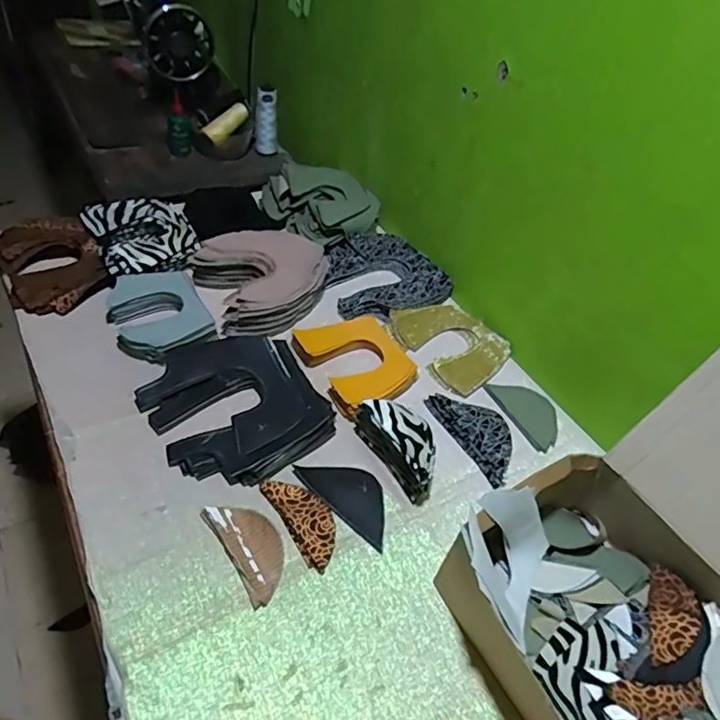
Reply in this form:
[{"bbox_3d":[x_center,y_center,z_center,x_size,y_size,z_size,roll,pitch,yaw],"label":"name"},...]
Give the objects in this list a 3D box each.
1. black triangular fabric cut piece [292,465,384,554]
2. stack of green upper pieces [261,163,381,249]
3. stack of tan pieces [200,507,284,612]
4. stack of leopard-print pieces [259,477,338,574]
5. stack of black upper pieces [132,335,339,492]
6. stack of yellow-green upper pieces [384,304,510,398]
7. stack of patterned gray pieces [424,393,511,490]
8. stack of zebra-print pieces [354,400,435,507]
[{"bbox_3d":[-0.010,0.151,0.648,0.065,0.009,0.130,-31,58,-35],"label":"black triangular fabric cut piece"},{"bbox_3d":[-0.058,-0.275,1.000,0.180,0.065,0.171,-20,52,-28],"label":"stack of green upper pieces"},{"bbox_3d":[-0.110,0.188,0.585,0.056,0.011,0.115,-23,54,-30],"label":"stack of tan pieces"},{"bbox_3d":[-0.060,0.169,0.617,0.050,0.010,0.114,-22,53,-29],"label":"stack of leopard-print pieces"},{"bbox_3d":[-0.154,0.050,0.697,0.186,0.030,0.210,-22,53,-29],"label":"stack of black upper pieces"},{"bbox_3d":[0.132,-0.028,0.844,0.131,0.020,0.164,-28,56,-33],"label":"stack of yellow-green upper pieces"},{"bbox_3d":[0.154,0.091,0.730,0.073,0.015,0.143,-18,52,-27],"label":"stack of patterned gray pieces"},{"bbox_3d":[0.049,0.096,0.670,0.049,0.059,0.128,-22,53,-28],"label":"stack of zebra-print pieces"}]

